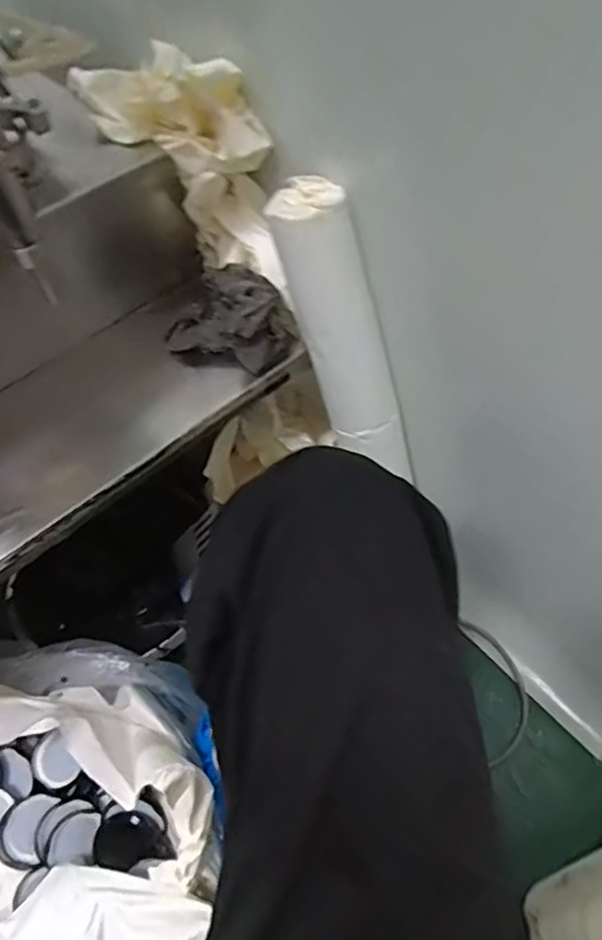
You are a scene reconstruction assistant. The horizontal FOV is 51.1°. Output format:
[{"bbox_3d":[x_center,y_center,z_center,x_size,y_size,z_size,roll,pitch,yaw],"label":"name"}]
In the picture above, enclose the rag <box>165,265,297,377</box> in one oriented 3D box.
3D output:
[{"bbox_3d":[-0.064,-0.139,0.586,0.109,0.064,0.076,23,62,19],"label":"rag"}]

